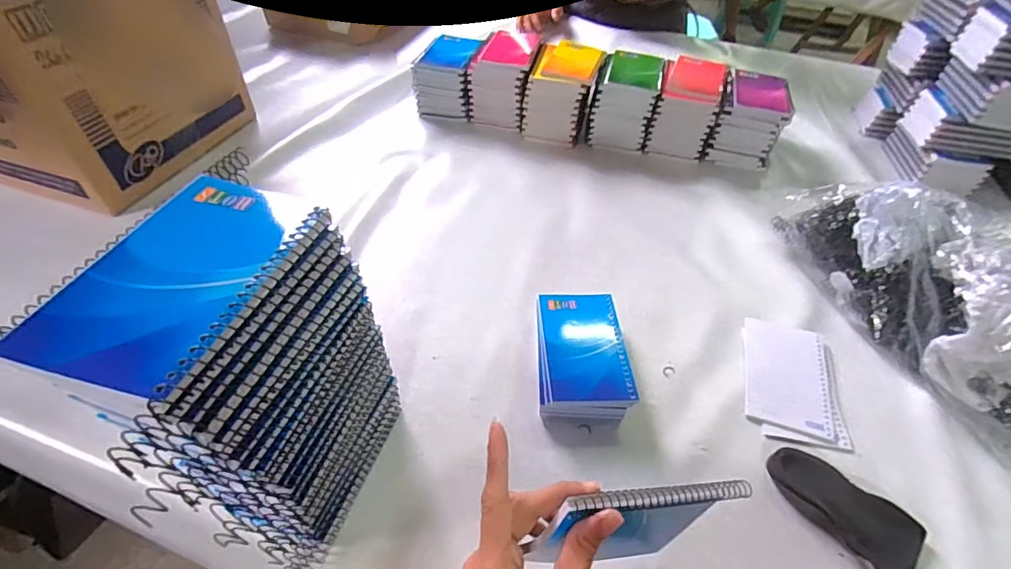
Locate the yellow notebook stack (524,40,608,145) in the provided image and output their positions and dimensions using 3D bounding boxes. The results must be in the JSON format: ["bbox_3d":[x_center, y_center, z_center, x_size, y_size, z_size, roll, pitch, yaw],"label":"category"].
[{"bbox_3d":[0.099,-0.321,0.789,0.106,0.106,0.143,16,49,12],"label":"yellow notebook stack"}]

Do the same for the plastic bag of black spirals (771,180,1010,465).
[{"bbox_3d":[0.457,0.014,0.484,0.125,0.148,0.376,-19,51,-18],"label":"plastic bag of black spirals"}]

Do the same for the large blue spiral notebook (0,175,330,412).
[{"bbox_3d":[-0.154,-0.007,0.231,0.081,0.011,0.128,13,49,9],"label":"large blue spiral notebook"}]

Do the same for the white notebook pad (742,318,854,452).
[{"bbox_3d":[0.294,0.096,0.488,0.090,0.004,0.144,11,49,7],"label":"white notebook pad"}]

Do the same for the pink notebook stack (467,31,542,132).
[{"bbox_3d":[-0.001,-0.348,0.795,0.098,0.127,0.105,14,49,10],"label":"pink notebook stack"}]

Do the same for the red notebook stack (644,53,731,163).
[{"bbox_3d":[0.297,-0.291,0.772,0.091,0.113,0.129,16,49,12],"label":"red notebook stack"}]

